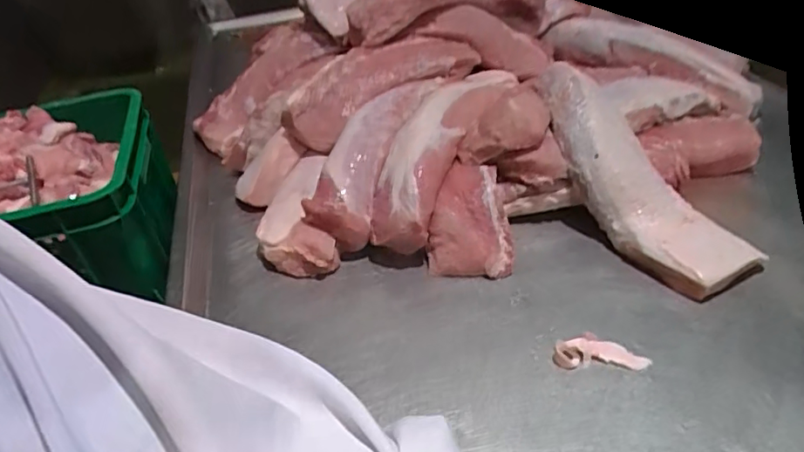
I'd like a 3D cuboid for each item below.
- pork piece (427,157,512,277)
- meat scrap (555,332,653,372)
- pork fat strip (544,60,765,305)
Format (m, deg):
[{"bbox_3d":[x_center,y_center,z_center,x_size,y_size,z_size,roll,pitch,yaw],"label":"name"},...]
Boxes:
[{"bbox_3d":[0.102,-0.018,0.816,0.121,0.061,0.184,0,51,10],"label":"pork piece"},{"bbox_3d":[0.231,0.144,0.647,0.104,0.014,0.048,-1,35,7],"label":"meat scrap"},{"bbox_3d":[0.343,-0.091,0.834,0.165,0.085,0.433,-15,57,-13],"label":"pork fat strip"}]

